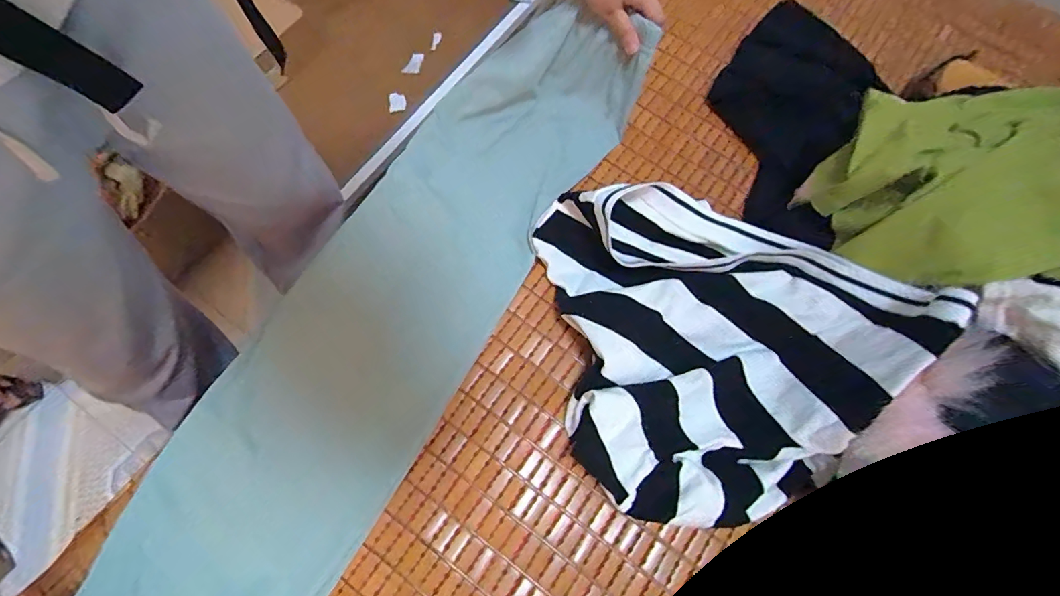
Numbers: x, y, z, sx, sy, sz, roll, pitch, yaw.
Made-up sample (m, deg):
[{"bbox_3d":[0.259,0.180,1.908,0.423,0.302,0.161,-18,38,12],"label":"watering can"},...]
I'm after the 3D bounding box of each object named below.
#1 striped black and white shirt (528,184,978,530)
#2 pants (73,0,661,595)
[{"bbox_3d":[0.134,0.039,0.430,0.357,0.119,0.292,34,73,9],"label":"striped black and white shirt"},{"bbox_3d":[-0.146,0.012,0.455,0.212,0.091,0.761,30,75,7],"label":"pants"}]

